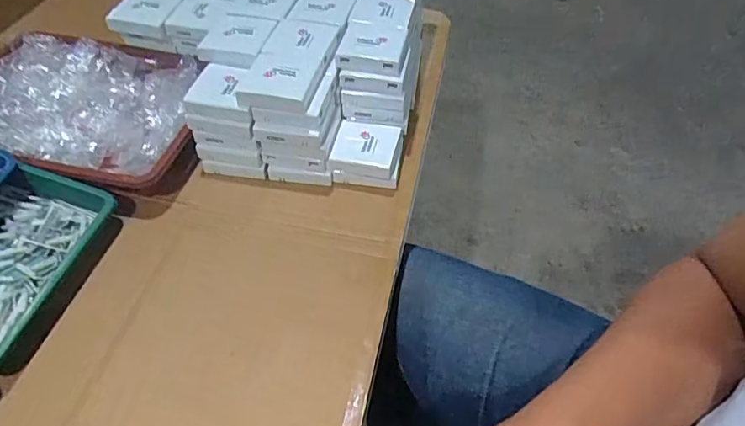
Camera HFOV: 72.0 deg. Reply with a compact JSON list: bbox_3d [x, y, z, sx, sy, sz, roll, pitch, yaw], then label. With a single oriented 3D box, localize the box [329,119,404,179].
[{"bbox_3d":[-0.009,-0.085,0.680,0.086,0.030,0.080,7,49,4],"label":"box"}]

